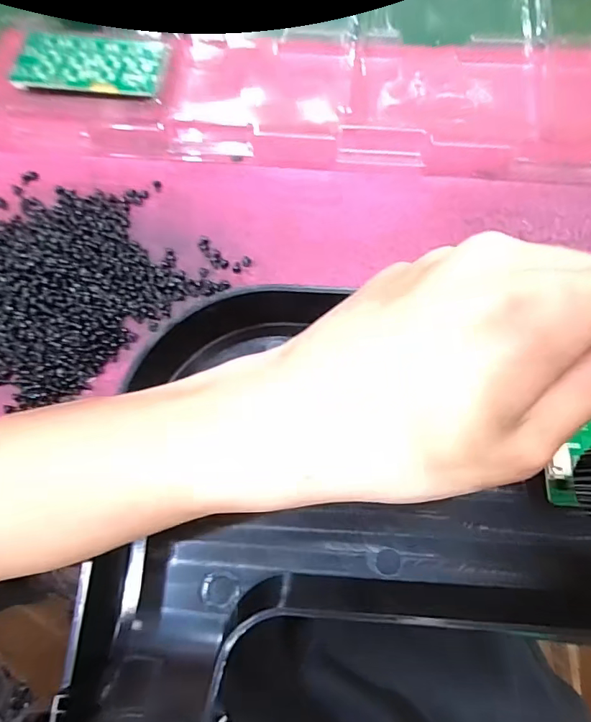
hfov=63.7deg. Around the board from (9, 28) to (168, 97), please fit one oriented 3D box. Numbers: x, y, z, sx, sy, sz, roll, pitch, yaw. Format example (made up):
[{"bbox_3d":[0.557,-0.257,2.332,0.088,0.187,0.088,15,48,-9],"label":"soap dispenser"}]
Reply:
[{"bbox_3d":[-0.130,-0.190,0.303,0.092,0.008,0.050,6,73,2],"label":"board"}]

